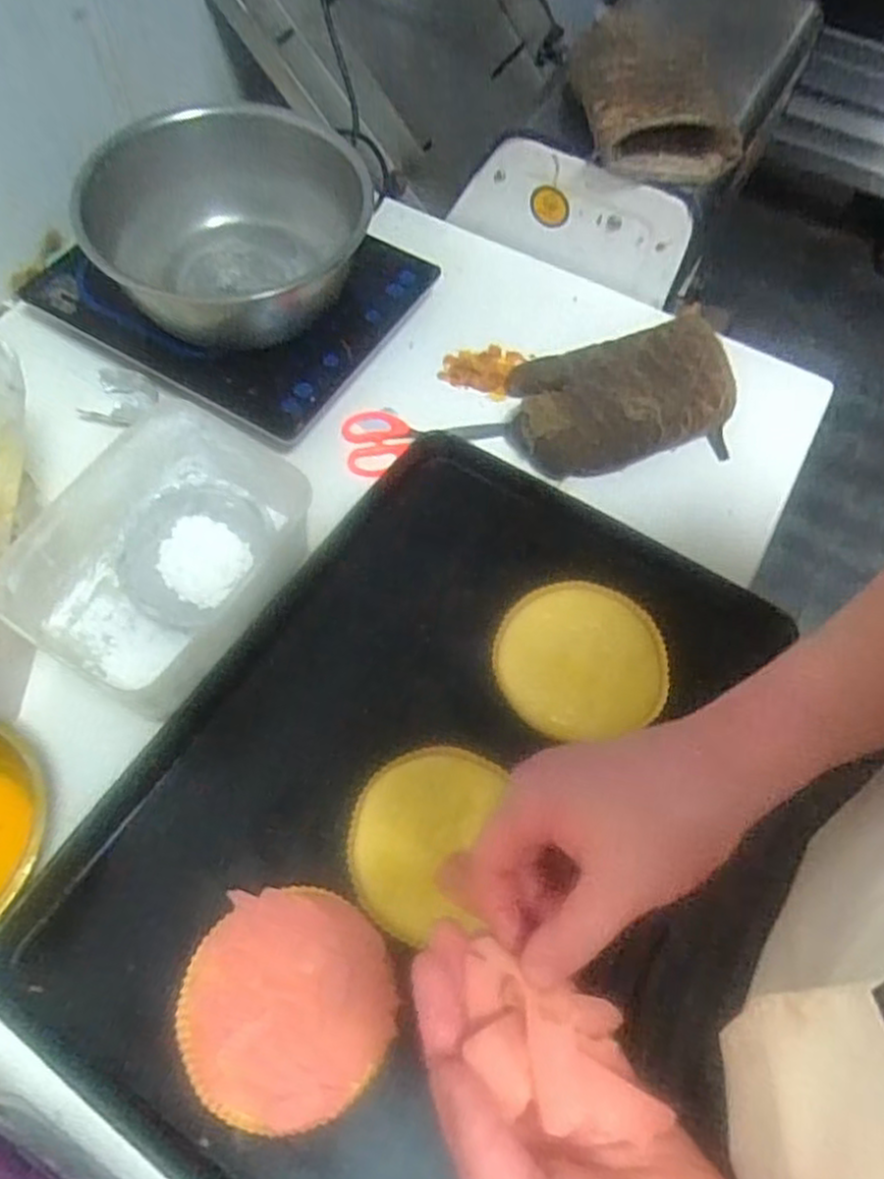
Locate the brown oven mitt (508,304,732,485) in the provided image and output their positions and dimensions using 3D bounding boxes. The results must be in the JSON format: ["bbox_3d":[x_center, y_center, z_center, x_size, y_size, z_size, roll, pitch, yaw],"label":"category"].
[{"bbox_3d":[0.183,-0.201,0.790,0.235,0.059,0.137,-11,64,-8],"label":"brown oven mitt"}]

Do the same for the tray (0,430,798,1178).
[{"bbox_3d":[-0.022,0.157,0.633,0.414,0.058,0.607,31,66,13],"label":"tray"}]

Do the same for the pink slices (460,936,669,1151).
[{"bbox_3d":[0.046,0.197,0.328,0.084,0.032,0.052,23,64,10],"label":"pink slices"}]

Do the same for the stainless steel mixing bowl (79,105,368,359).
[{"bbox_3d":[-0.206,-0.341,0.738,0.245,0.135,0.230,1,63,-2],"label":"stainless steel mixing bowl"}]

